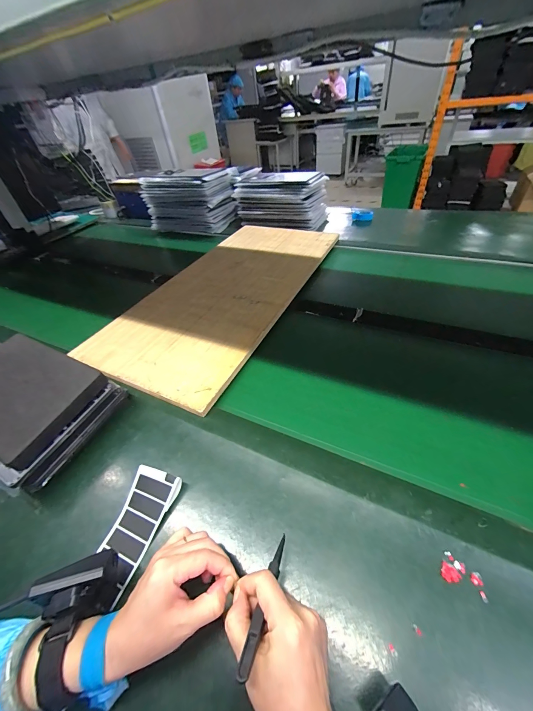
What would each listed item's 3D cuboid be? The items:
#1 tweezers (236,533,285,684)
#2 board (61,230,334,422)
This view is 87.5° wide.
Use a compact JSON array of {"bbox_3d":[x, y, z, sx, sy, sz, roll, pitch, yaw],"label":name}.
[{"bbox_3d":[0.000,0.211,0.245,0.011,0.011,0.110,15,32,16],"label":"tweezers"},{"bbox_3d":[-0.092,-0.173,0.702,0.345,0.021,0.689,16,48,23],"label":"board"}]

